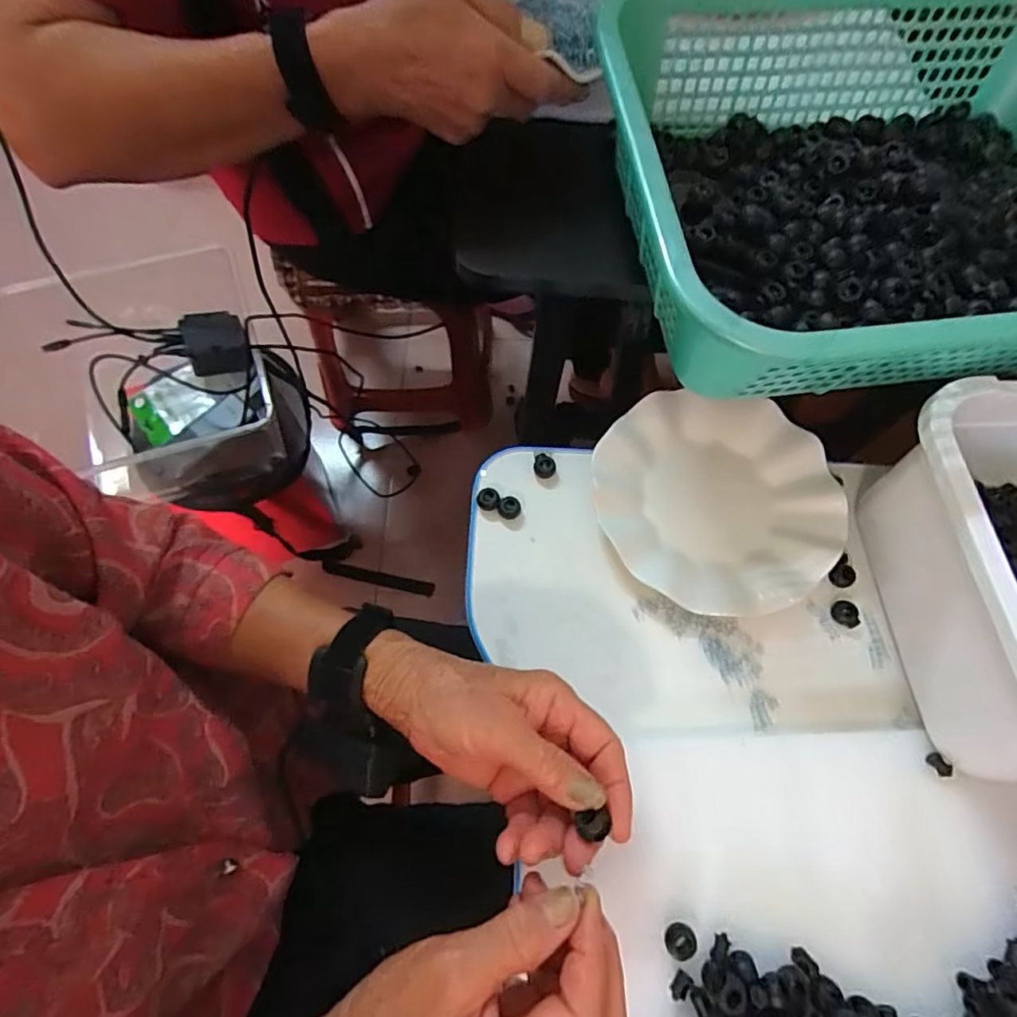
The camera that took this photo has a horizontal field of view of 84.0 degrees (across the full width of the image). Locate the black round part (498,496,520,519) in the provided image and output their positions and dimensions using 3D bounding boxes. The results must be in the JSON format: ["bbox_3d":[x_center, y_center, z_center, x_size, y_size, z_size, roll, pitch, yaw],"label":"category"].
[{"bbox_3d":[0.001,0.000,0.434,0.016,0.012,0.015,1,68,-2],"label":"black round part"}]

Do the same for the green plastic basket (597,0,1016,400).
[{"bbox_3d":[0.255,-0.210,0.366,0.360,0.097,0.292,-4,69,-4],"label":"green plastic basket"}]

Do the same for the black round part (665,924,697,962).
[{"bbox_3d":[0.099,0.251,0.327,0.017,0.009,0.017,1,68,-2],"label":"black round part"}]

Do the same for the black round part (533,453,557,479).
[{"bbox_3d":[0.028,-0.033,0.447,0.019,0.014,0.014,35,71,11],"label":"black round part"}]

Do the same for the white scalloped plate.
[{"bbox_3d":[0.158,-0.008,0.433,0.179,0.019,0.172,1,68,-2],"label":"white scalloped plate"}]

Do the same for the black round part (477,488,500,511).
[{"bbox_3d":[-0.015,-0.007,0.437,0.018,0.013,0.016,26,70,8],"label":"black round part"}]

